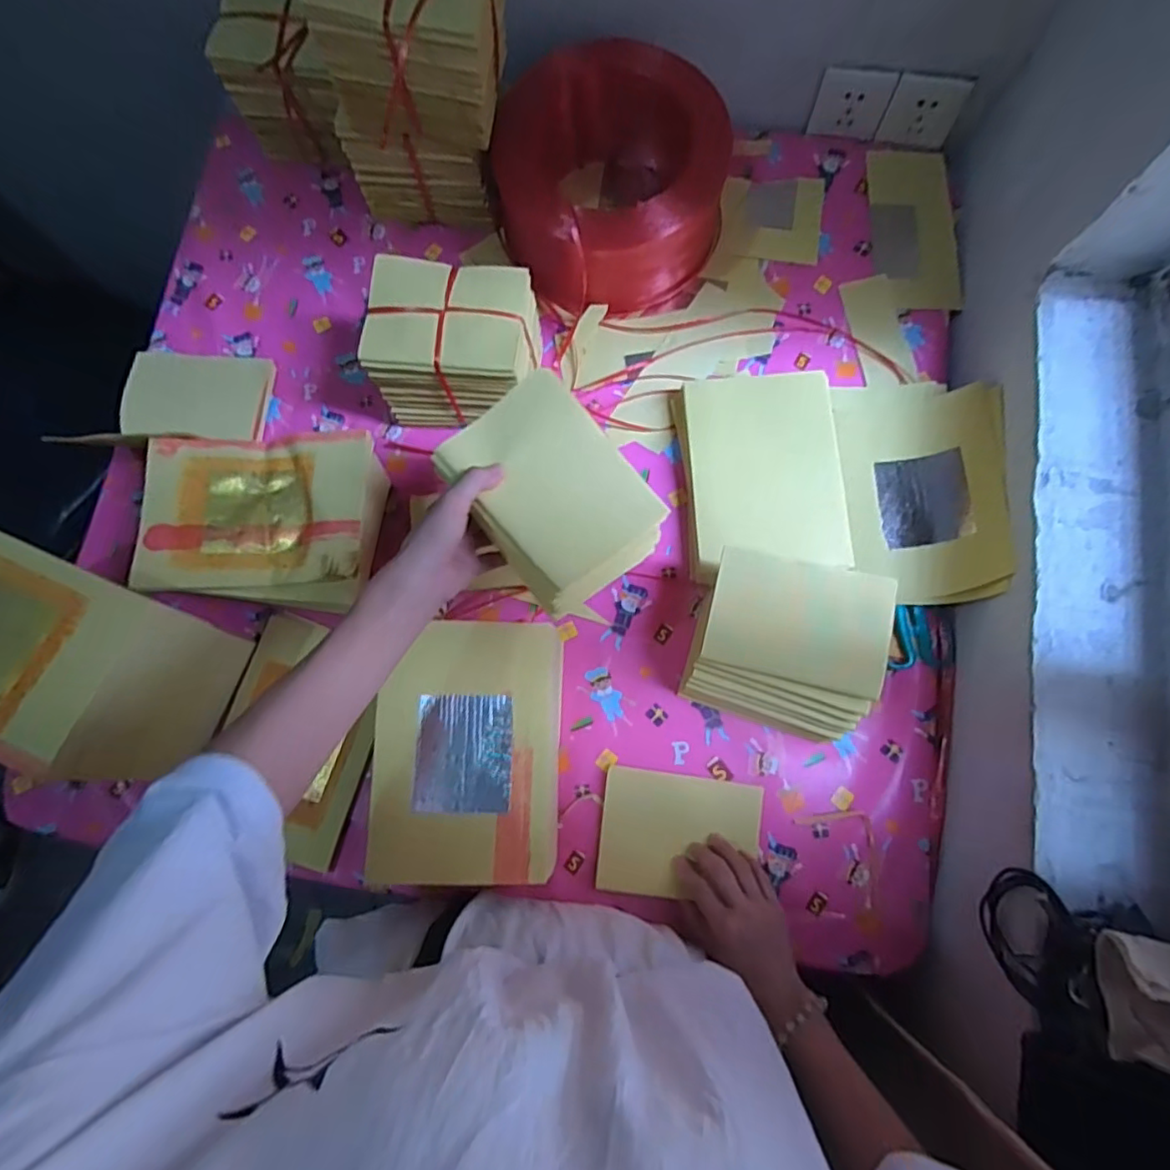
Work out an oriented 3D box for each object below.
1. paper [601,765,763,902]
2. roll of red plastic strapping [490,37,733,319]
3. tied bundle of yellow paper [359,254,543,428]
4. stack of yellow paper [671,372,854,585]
[{"bbox_3d":[0.098,0.259,0.622,0.160,0.008,0.119,7,77,0],"label":"paper"},{"bbox_3d":[0.030,-0.462,0.700,0.224,0.145,0.231,0,79,1],"label":"roll of red plastic strapping"},{"bbox_3d":[-0.140,-0.264,0.669,0.166,0.122,0.132,6,79,2],"label":"tied bundle of yellow paper"},{"bbox_3d":[0.204,-0.126,0.675,0.182,0.056,0.228,-4,79,0],"label":"stack of yellow paper"}]

